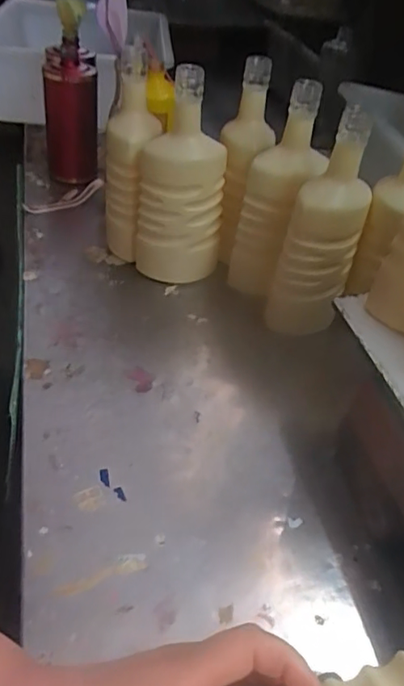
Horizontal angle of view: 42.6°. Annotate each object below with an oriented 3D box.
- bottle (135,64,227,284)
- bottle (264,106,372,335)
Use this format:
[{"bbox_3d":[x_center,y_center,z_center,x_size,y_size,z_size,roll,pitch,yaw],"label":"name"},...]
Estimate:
[{"bbox_3d":[-0.025,-0.197,0.653,0.090,0.276,0.086,24,44,17],"label":"bottle"},{"bbox_3d":[0.137,-0.118,0.587,0.079,0.255,0.074,17,42,10],"label":"bottle"}]

